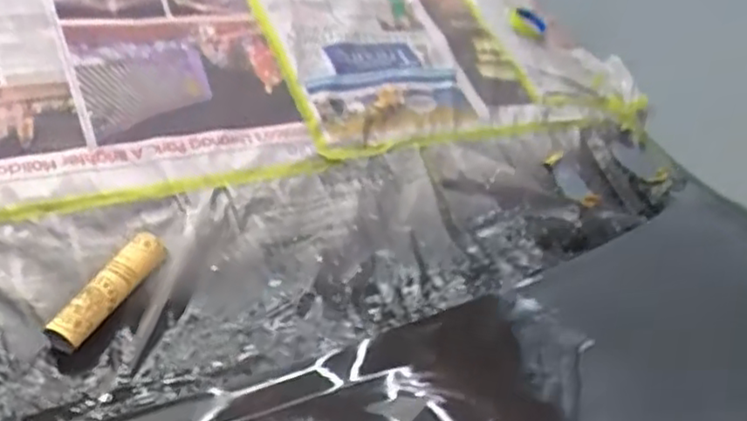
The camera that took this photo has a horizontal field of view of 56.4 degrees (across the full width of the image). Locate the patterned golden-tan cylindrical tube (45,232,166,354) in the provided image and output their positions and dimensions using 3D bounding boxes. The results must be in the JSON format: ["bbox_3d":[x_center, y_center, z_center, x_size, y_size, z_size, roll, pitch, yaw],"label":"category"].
[{"bbox_3d":[-0.268,0.079,0.704,0.034,0.037,0.139,17,49,23],"label":"patterned golden-tan cylindrical tube"}]

